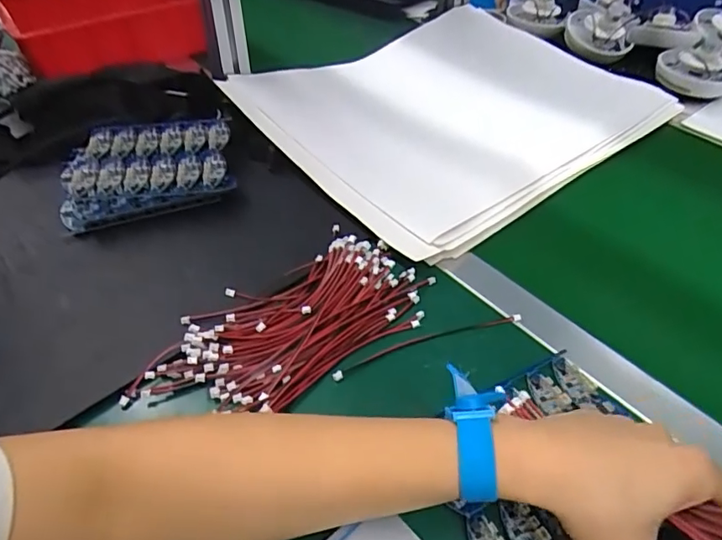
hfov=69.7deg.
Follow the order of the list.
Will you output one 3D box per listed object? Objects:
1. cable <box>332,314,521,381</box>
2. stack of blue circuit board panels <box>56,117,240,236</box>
[{"bbox_3d":[0.057,0.061,0.442,0.172,0.007,0.016,-14,47,-14],"label":"cable"},{"bbox_3d":[-0.243,-0.111,0.586,0.193,0.042,0.150,-8,45,-9],"label":"stack of blue circuit board panels"}]

